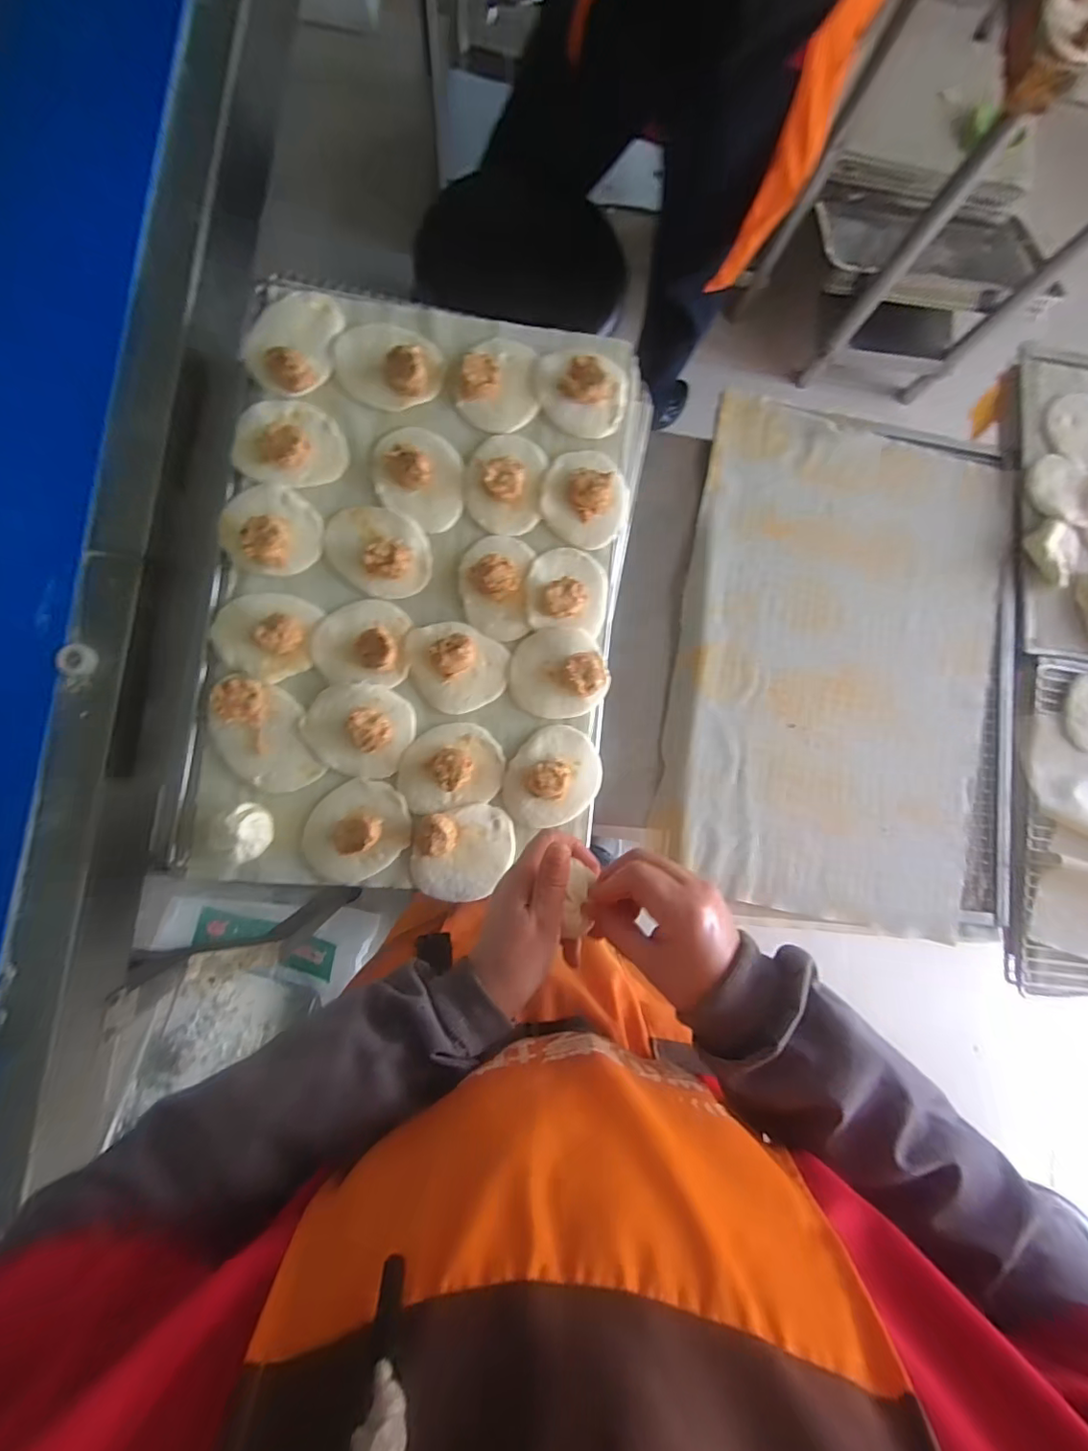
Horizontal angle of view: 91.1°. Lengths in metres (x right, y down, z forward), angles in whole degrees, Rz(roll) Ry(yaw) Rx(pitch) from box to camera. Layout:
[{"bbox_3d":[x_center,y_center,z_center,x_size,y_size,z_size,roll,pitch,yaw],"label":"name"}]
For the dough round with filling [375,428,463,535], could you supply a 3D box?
[{"bbox_3d":[-0.127,-0.252,0.540,0.084,0.028,0.102,-12,88,-5],"label":"dough round with filling"}]

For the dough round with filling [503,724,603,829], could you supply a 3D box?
[{"bbox_3d":[0.010,0.053,0.527,0.087,0.034,0.104,37,85,-1],"label":"dough round with filling"}]

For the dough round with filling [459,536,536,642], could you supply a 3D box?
[{"bbox_3d":[-0.048,-0.142,0.536,0.071,0.028,0.105,2,87,-4],"label":"dough round with filling"}]

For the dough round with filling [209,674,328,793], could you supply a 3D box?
[{"bbox_3d":[-0.270,0.010,0.504,0.082,0.035,0.112,-19,88,-8],"label":"dough round with filling"}]

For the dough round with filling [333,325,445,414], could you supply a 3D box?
[{"bbox_3d":[-0.156,-0.370,0.539,0.108,0.028,0.090,-5,87,-8],"label":"dough round with filling"}]

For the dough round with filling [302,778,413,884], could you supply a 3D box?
[{"bbox_3d":[-0.182,0.101,0.505,0.104,0.042,0.088,-41,91,-8],"label":"dough round with filling"}]

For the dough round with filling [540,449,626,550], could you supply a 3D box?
[{"bbox_3d":[0.045,-0.239,0.557,0.089,0.033,0.099,20,86,-3],"label":"dough round with filling"}]

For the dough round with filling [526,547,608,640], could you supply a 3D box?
[{"bbox_3d":[0.026,-0.141,0.539,0.081,0.033,0.085,1,86,-7],"label":"dough round with filling"}]

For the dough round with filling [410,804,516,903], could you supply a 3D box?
[{"bbox_3d":[-0.078,0.125,0.513,0.100,0.030,0.088,-10,87,-4],"label":"dough round with filling"}]

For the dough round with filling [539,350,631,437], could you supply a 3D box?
[{"bbox_3d":[0.041,-0.354,0.556,0.096,0.027,0.093,0,87,-4],"label":"dough round with filling"}]

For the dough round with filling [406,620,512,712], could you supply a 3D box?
[{"bbox_3d":[-0.090,-0.061,0.525,0.103,0.035,0.084,33,83,-4],"label":"dough round with filling"}]

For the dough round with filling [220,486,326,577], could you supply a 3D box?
[{"bbox_3d":[-0.268,-0.192,0.517,0.092,0.033,0.084,0,87,-4],"label":"dough round with filling"}]

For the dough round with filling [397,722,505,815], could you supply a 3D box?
[{"bbox_3d":[-0.092,0.041,0.518,0.101,0.031,0.082,-11,87,-4],"label":"dough round with filling"}]

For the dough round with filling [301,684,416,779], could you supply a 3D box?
[{"bbox_3d":[-0.180,0.002,0.514,0.097,0.034,0.087,25,85,-2],"label":"dough round with filling"}]

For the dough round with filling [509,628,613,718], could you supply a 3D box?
[{"bbox_3d":[0.017,-0.054,0.535,0.097,0.033,0.088,-1,87,-4],"label":"dough round with filling"}]

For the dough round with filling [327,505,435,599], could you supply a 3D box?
[{"bbox_3d":[-0.165,-0.175,0.529,0.105,0.031,0.082,19,86,-3],"label":"dough round with filling"}]

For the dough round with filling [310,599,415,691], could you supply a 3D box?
[{"bbox_3d":[-0.179,-0.083,0.519,0.086,0.035,0.083,0,87,-4],"label":"dough round with filling"}]

